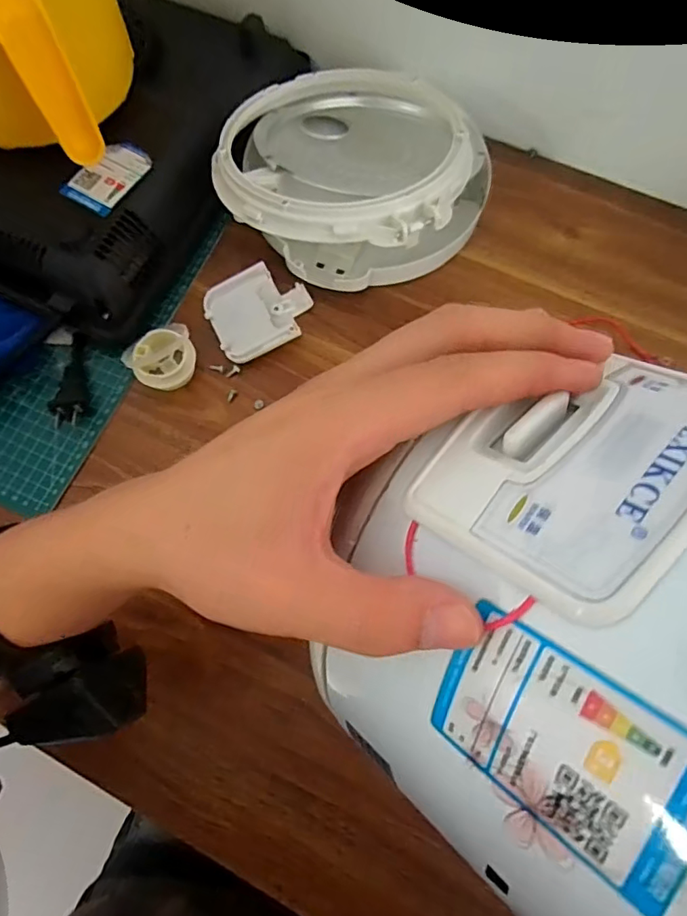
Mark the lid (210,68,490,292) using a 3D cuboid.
[{"bbox_3d":[0.009,-0.230,0.422,0.197,0.075,0.192,0,72,1],"label":"lid"}]

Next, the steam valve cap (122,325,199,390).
[{"bbox_3d":[-0.136,-0.077,0.403,0.046,0.015,0.051,37,76,12],"label":"steam valve cap"}]

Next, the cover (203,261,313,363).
[{"bbox_3d":[-0.067,-0.118,0.426,0.079,0.016,0.070,-25,73,-7],"label":"cover"}]

